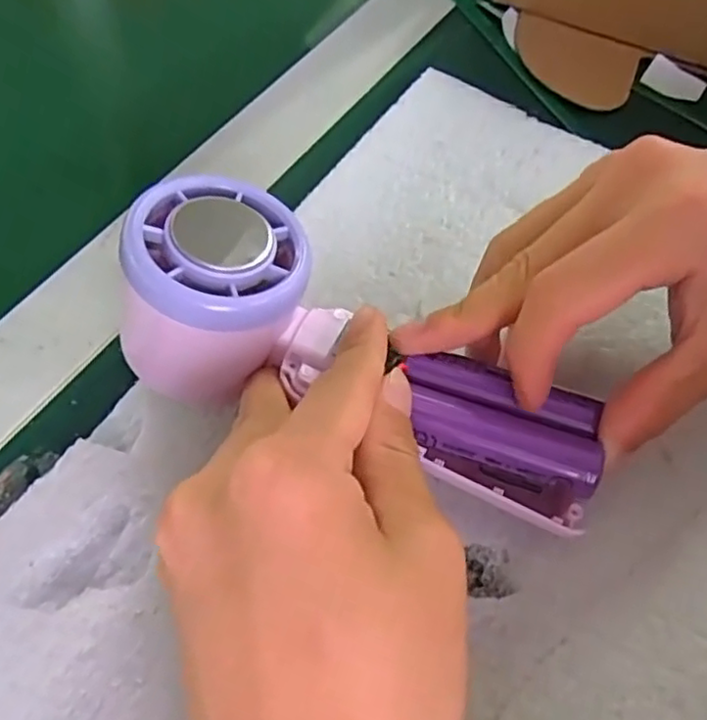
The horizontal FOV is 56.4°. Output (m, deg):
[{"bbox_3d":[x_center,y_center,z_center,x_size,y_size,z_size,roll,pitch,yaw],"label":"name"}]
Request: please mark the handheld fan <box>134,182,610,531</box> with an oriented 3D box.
[{"bbox_3d":[0.000,0.004,0.211,0.157,0.047,0.071,26,65,-1],"label":"handheld fan"}]

